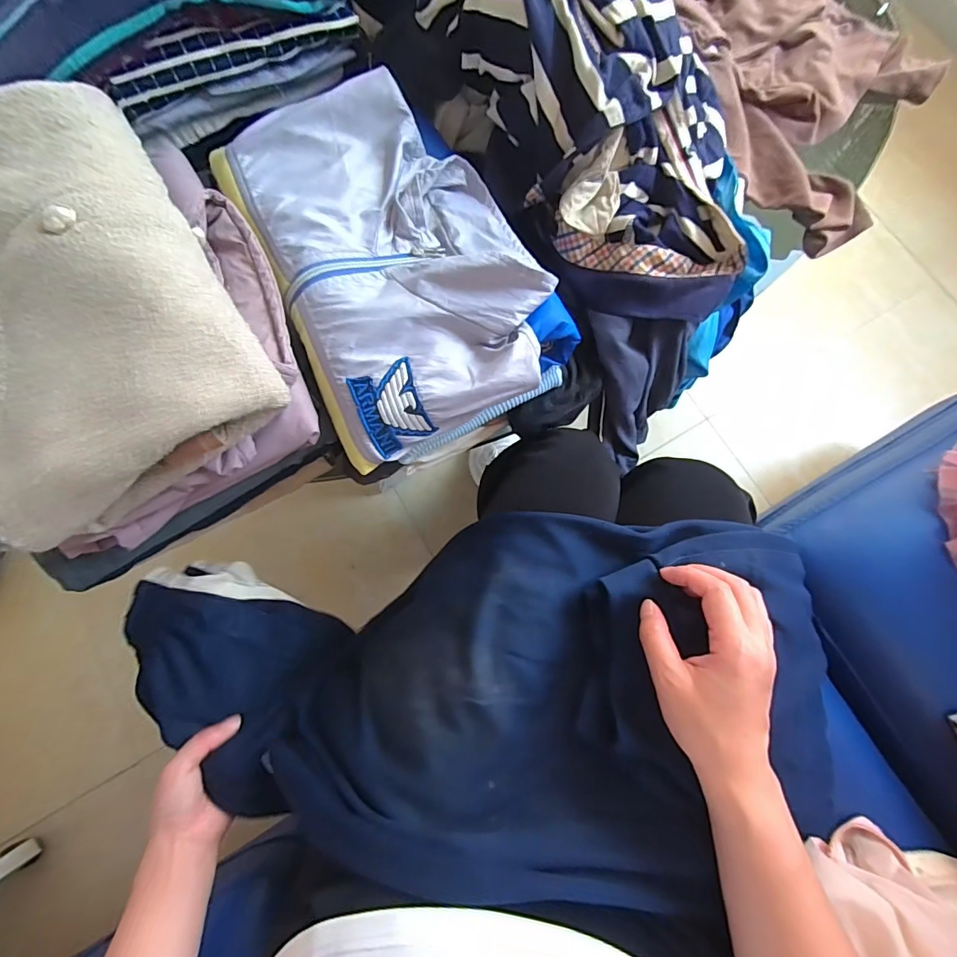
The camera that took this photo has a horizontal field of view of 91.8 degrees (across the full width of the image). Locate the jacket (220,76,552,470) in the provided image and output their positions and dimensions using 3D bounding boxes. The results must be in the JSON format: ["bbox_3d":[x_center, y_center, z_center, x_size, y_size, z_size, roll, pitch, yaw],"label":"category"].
[{"bbox_3d":[-0.060,-0.182,0.376,0.199,0.051,0.306,-28,79,-6],"label":"jacket"}]

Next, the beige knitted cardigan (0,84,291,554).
[{"bbox_3d":[-0.265,-0.111,0.288,0.193,0.059,0.270,-36,80,-7],"label":"beige knitted cardigan"}]

